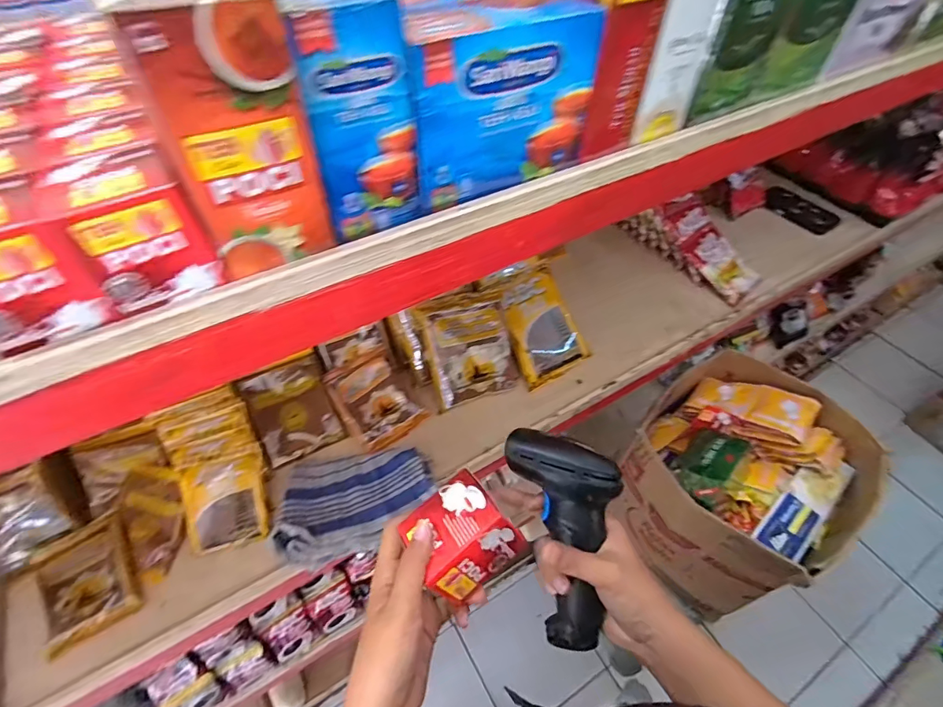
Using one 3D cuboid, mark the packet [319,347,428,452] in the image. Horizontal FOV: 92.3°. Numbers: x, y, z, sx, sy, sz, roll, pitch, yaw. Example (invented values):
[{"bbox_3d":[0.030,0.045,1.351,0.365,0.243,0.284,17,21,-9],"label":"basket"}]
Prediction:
[{"bbox_3d":[-0.143,0.069,0.672,0.100,0.019,0.137,-32,73,-16],"label":"packet"}]

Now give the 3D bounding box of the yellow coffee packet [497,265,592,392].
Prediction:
[{"bbox_3d":[0.110,-0.044,0.726,0.120,0.026,0.166,-24,93,-21],"label":"yellow coffee packet"}]

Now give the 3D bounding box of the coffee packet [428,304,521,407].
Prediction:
[{"bbox_3d":[0.004,-0.002,0.677,0.118,0.135,0.036,-15,8,-6],"label":"coffee packet"}]

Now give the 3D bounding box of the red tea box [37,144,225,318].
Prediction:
[{"bbox_3d":[-0.178,-0.068,0.243,0.054,0.064,0.054,-27,55,-20],"label":"red tea box"}]

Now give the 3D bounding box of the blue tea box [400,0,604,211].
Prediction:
[{"bbox_3d":[0.008,-0.180,0.310,0.129,0.105,0.076,-24,54,-18],"label":"blue tea box"}]

